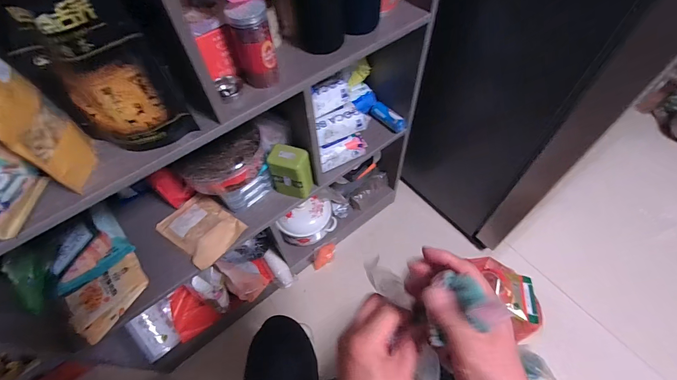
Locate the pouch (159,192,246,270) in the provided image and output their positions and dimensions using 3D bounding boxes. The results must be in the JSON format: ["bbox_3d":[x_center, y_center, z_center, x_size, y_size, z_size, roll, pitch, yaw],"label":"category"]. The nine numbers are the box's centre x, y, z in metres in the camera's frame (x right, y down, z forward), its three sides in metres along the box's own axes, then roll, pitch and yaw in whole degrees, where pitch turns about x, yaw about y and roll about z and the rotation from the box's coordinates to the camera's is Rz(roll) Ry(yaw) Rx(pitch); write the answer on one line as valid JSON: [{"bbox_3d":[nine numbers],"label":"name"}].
[{"bbox_3d":[-0.330,0.088,0.764,0.181,0.021,0.134,33,64,21],"label":"pouch"}]

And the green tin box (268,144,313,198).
[{"bbox_3d":[-0.115,-0.045,0.770,0.086,0.127,0.060,17,59,12],"label":"green tin box"}]

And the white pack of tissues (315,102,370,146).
[{"bbox_3d":[0.008,-0.170,0.804,0.133,0.057,0.054,-21,59,-11],"label":"white pack of tissues"}]

